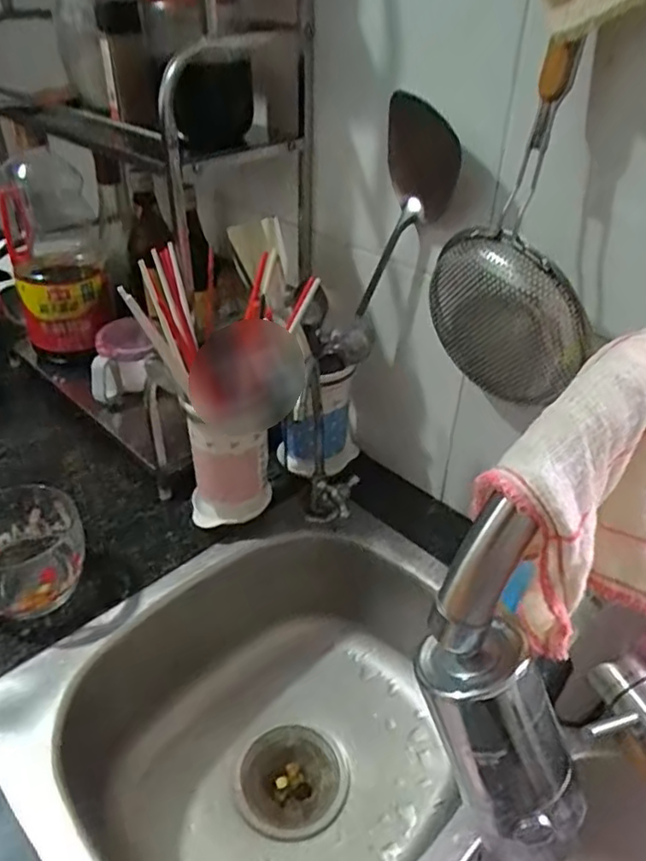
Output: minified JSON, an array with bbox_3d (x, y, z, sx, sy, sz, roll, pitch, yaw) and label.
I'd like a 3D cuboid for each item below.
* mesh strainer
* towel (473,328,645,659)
[{"bbox_3d":[0.150,-0.143,0.470,0.038,0.237,0.153,-14,39,-21],"label":"mesh strainer"},{"bbox_3d":[0.117,0.025,0.247,0.117,0.116,0.041,-18,41,-25],"label":"towel"}]

